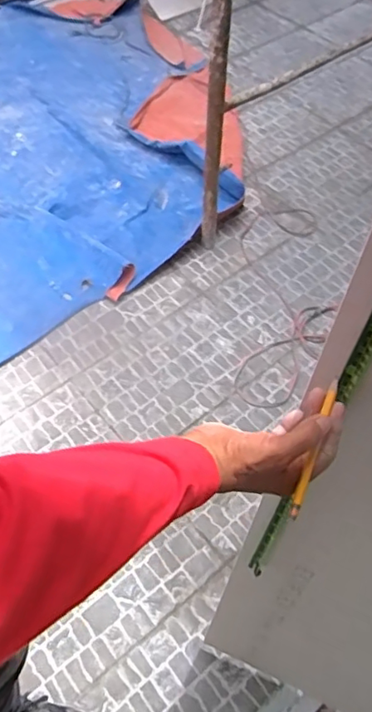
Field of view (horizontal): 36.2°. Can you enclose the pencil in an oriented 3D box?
[{"bbox_3d":[0.112,0.082,0.496,0.009,0.015,0.131,18,92,13],"label":"pencil"}]

